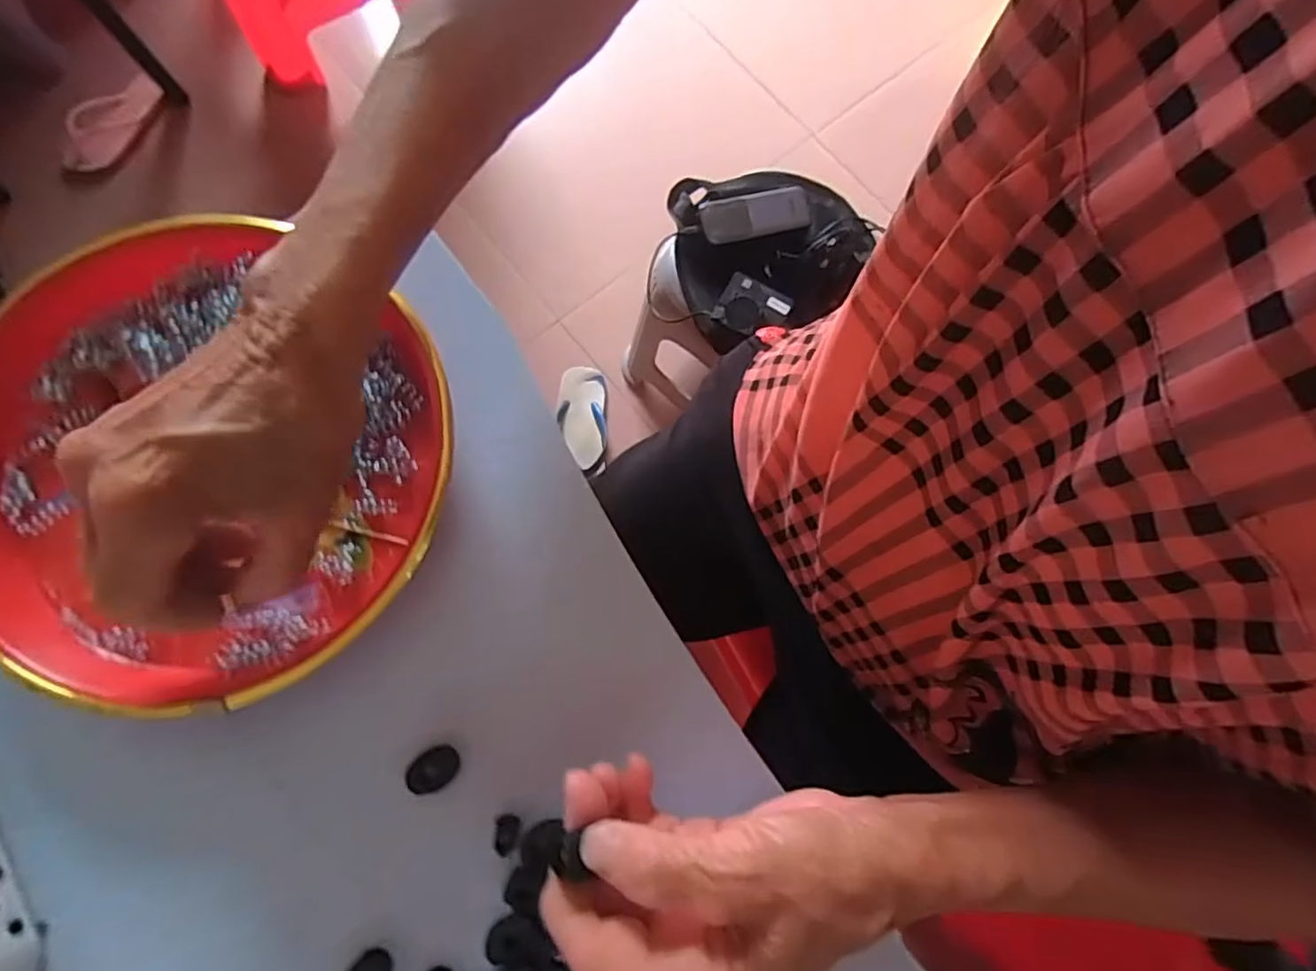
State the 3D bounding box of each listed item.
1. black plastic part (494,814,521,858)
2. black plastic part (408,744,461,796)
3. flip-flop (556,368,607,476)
[{"bbox_3d":[-0.065,0.151,0.271,0.010,0.004,0.015,4,77,0],"label":"black plastic part"},{"bbox_3d":[-0.099,0.124,0.274,0.021,0.006,0.017,-30,80,-7],"label":"black plastic part"},{"bbox_3d":[-0.123,-0.105,1.031,0.079,0.023,0.202,-7,64,-3],"label":"flip-flop"}]

